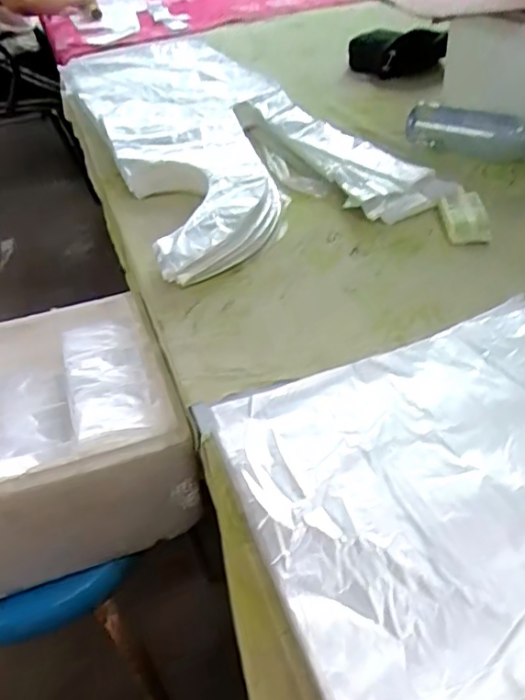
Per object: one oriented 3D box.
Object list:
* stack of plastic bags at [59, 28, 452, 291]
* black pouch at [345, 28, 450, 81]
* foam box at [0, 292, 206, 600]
[{"bbox_3d":[-0.111,-0.396,0.966,0.353,0.072,0.911,-19,42,-13],"label":"stack of plastic bags"},{"bbox_3d":[0.256,-0.573,1.094,0.205,0.077,0.041,11,44,20],"label":"black pouch"},{"bbox_3d":[-0.290,0.110,0.613,0.390,0.158,0.255,-17,42,-12],"label":"foam box"}]

